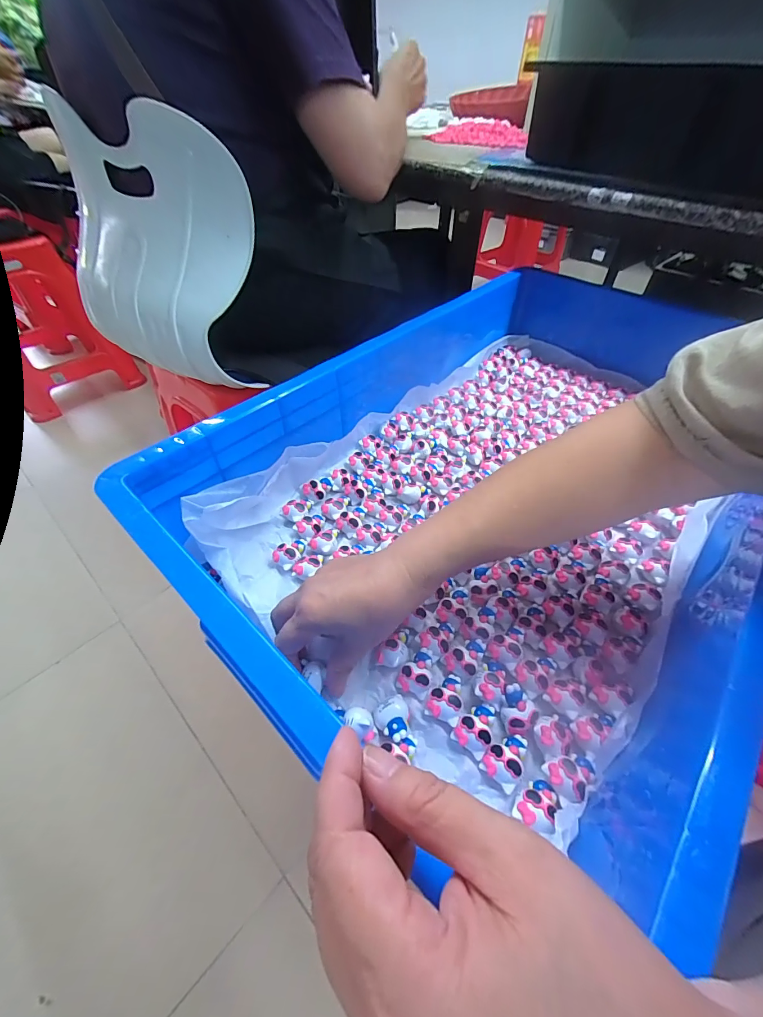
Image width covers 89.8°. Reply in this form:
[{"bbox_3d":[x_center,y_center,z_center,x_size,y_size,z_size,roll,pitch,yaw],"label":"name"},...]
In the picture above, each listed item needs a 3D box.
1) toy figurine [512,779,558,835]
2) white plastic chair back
[{"bbox_3d":[0.100,0.188,0.245,0.021,0.016,0.028,26,54,20],"label":"toy figurine"},{"bbox_3d":[-0.325,-0.347,0.539,0.307,0.286,0.106,21,53,17],"label":"white plastic chair back"}]

